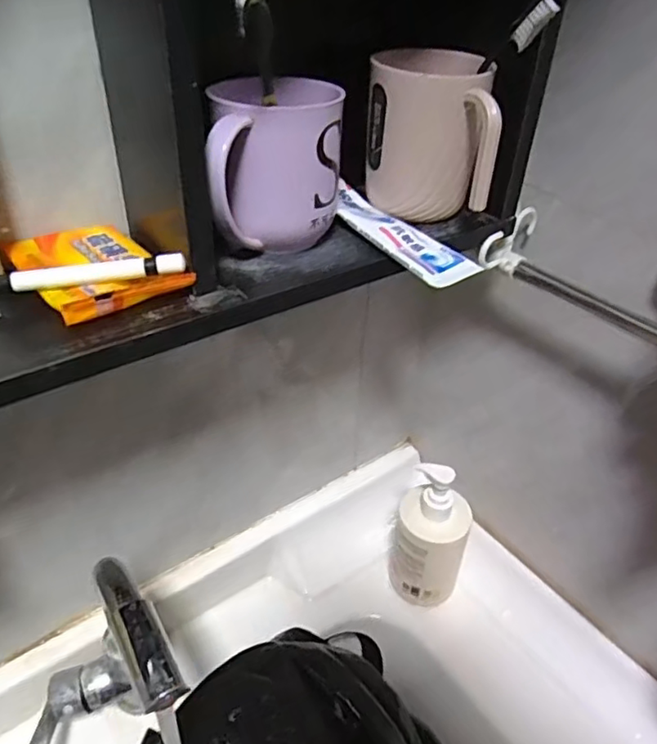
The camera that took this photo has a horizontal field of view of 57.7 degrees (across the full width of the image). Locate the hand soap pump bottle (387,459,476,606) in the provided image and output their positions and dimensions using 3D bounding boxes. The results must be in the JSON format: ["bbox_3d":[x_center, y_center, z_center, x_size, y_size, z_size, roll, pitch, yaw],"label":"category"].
[{"bbox_3d":[0.109,0.178,0.637,0.076,0.184,0.064,10,38,10],"label":"hand soap pump bottle"}]

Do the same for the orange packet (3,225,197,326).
[{"bbox_3d":[-0.138,-0.064,0.353,0.070,0.013,0.105,-25,45,-31],"label":"orange packet"}]

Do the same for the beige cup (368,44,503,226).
[{"bbox_3d":[0.069,-0.164,0.422,0.084,0.100,0.089,5,38,3],"label":"beige cup"}]

